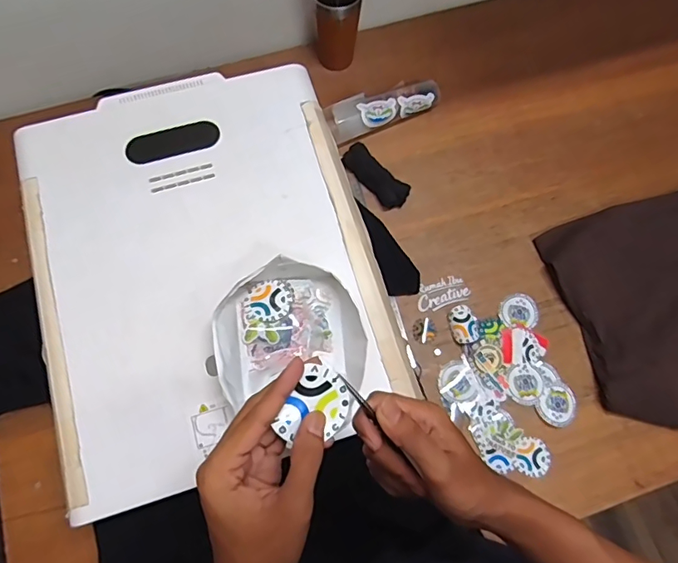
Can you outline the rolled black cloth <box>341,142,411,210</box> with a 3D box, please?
[{"bbox_3d":[0.061,-0.175,0.811,0.051,0.019,0.128,-40,77,-14],"label":"rolled black cloth"}]

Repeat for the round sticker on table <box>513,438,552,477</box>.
[{"bbox_3d":[0.275,0.250,0.689,0.051,0.004,0.050,1,71,-2],"label":"round sticker on table"}]

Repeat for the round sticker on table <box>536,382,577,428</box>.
[{"bbox_3d":[0.320,0.180,0.709,0.051,0.004,0.062,36,73,9],"label":"round sticker on table"}]

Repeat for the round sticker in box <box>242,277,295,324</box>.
[{"bbox_3d":[-0.082,0.022,0.564,0.059,0.008,0.051,-26,74,-11],"label":"round sticker in box"}]

